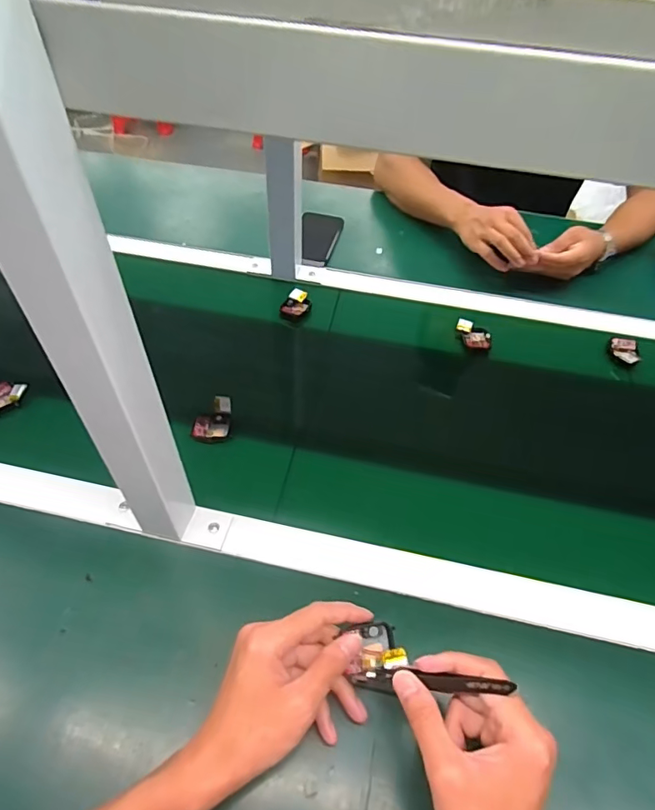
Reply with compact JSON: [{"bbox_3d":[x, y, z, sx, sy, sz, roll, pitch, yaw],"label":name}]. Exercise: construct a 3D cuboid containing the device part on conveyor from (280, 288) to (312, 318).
[{"bbox_3d":[-0.045,-0.148,0.707,0.040,0.019,0.047,8,50,5],"label":"device part on conveyor"}]

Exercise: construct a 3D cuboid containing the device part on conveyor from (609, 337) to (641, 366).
[{"bbox_3d":[0.409,-0.075,0.669,0.033,0.009,0.054,2,46,21],"label":"device part on conveyor"}]

